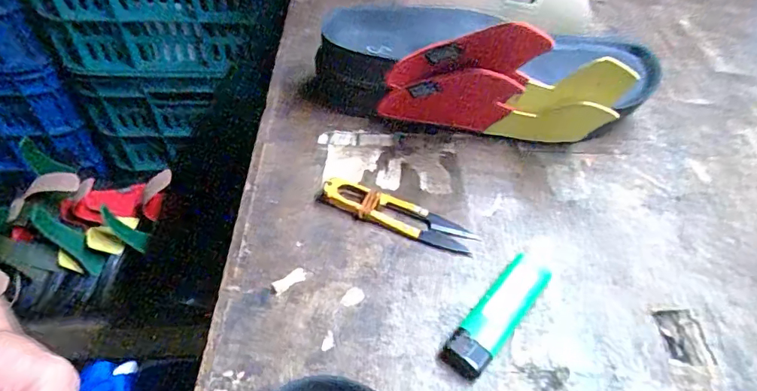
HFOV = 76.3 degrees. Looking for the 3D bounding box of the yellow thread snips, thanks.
[{"bbox_3d":[0.013,0.011,0.308,0.098,0.011,0.023,20,51,14],"label":"yellow thread snips"}]

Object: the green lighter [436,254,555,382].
[{"bbox_3d":[0.067,0.064,0.265,0.022,0.012,0.082,34,56,24],"label":"green lighter"}]

